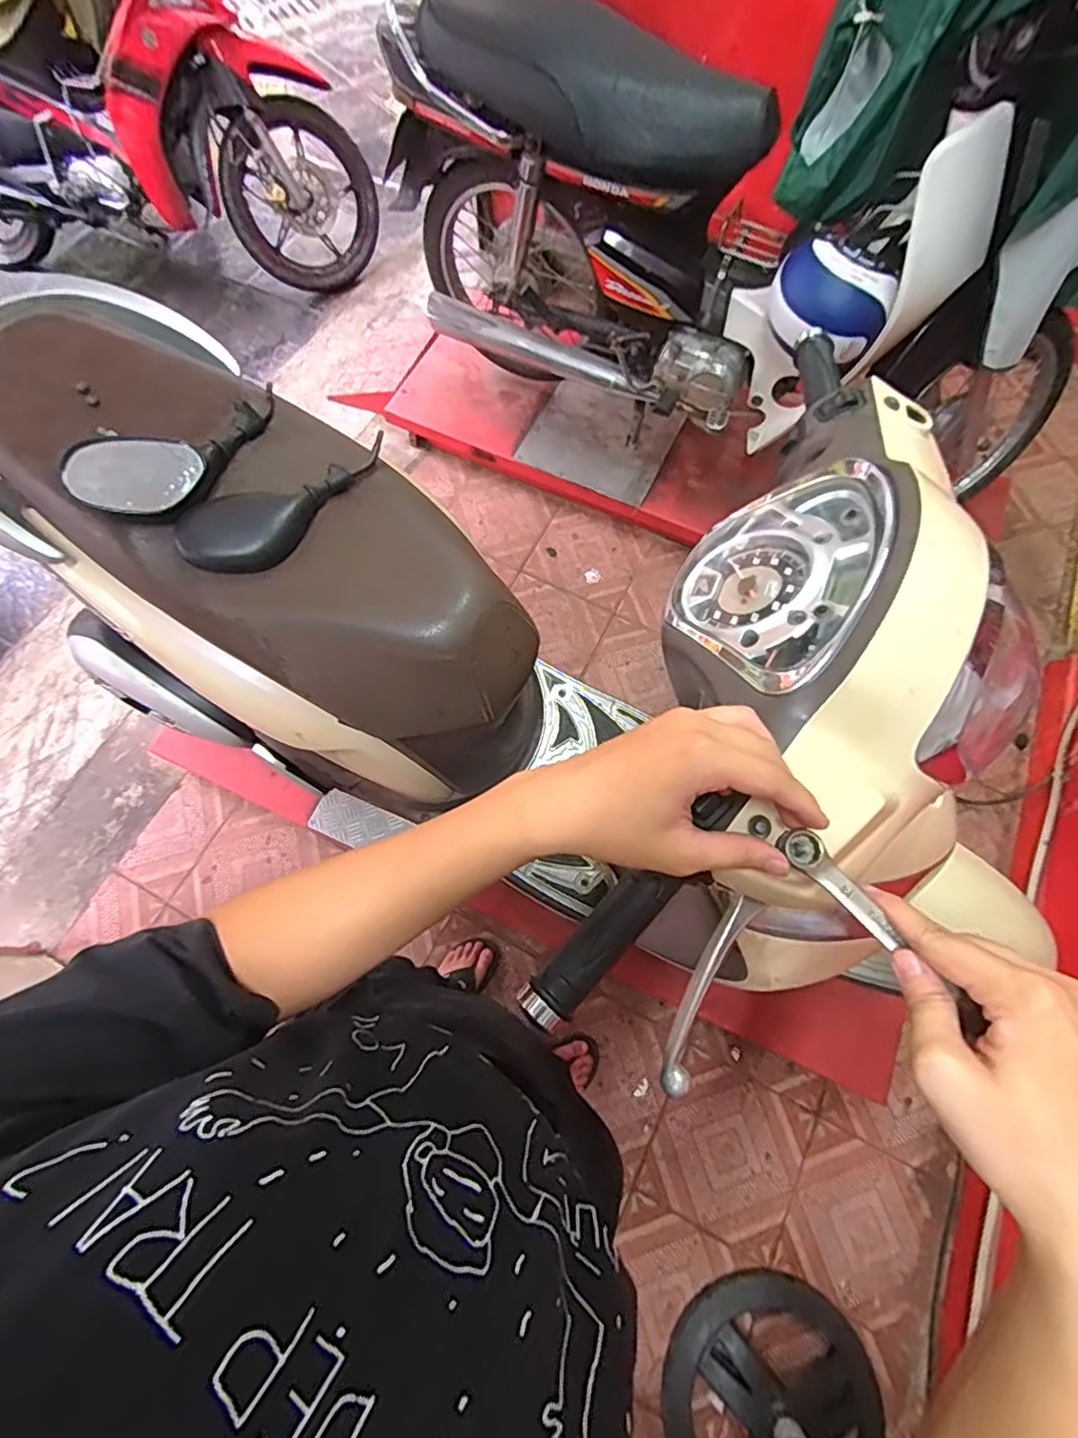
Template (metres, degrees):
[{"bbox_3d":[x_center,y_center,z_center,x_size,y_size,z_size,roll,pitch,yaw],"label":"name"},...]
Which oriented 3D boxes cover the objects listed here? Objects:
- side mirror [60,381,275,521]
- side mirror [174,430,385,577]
[{"bbox_3d":[-0.415,-0.325,0.715,0.107,0.061,0.253,25,70,8],"label":"side mirror"},{"bbox_3d":[-0.289,-0.253,0.736,0.272,0.036,0.096,-32,73,-13],"label":"side mirror"}]

